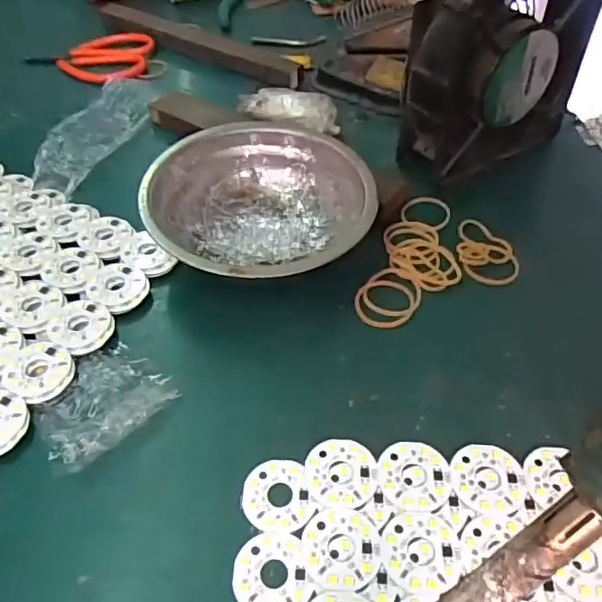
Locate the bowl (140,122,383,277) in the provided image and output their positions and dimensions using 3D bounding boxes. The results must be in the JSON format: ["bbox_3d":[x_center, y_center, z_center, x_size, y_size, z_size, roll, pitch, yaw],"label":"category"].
[{"bbox_3d":[-0.024,-0.050,0.325,0.122,0.041,0.121,0,48,0],"label":"bowl"}]

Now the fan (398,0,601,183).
[{"bbox_3d":[0.124,-0.147,0.360,0.125,0.120,0.048,-27,53,-22],"label":"fan"}]

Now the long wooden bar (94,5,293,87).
[{"bbox_3d":[-0.094,-0.230,0.501,0.226,0.018,0.021,28,54,23],"label":"long wooden bar"}]

